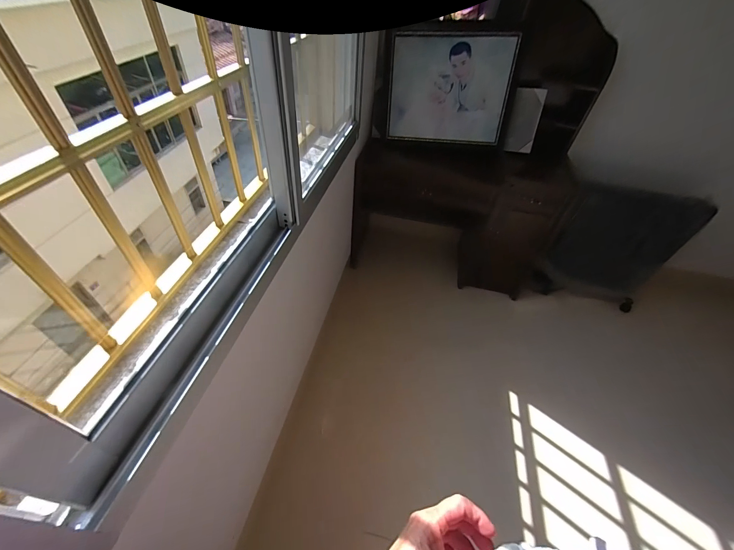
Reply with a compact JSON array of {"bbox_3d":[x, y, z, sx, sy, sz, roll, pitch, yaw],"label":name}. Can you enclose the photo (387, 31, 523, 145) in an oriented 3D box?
[{"bbox_3d":[0.349,-0.796,1.353,0.493,0.403,0.034,9,34,10],"label":"photo"}]

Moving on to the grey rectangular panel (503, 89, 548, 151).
[{"bbox_3d":[0.702,-0.683,1.389,0.118,0.252,0.021,8,31,9],"label":"grey rectangular panel"}]

